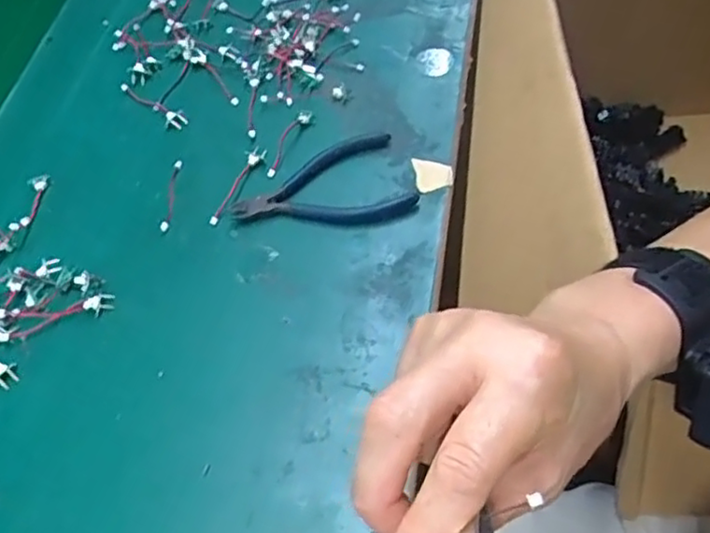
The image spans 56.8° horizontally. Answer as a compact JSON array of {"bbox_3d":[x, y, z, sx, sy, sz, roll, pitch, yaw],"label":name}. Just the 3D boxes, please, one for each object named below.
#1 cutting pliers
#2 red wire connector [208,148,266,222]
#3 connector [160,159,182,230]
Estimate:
[{"bbox_3d":[-0.020,-0.046,0.421,0.109,0.009,0.067,-20,59,-8],"label":"cutting pliers"},{"bbox_3d":[-0.079,-0.055,0.437,0.010,0.004,0.065,23,63,17],"label":"red wire connector"},{"bbox_3d":[-0.122,-0.048,0.439,0.006,0.004,0.058,0,58,4],"label":"connector"}]

